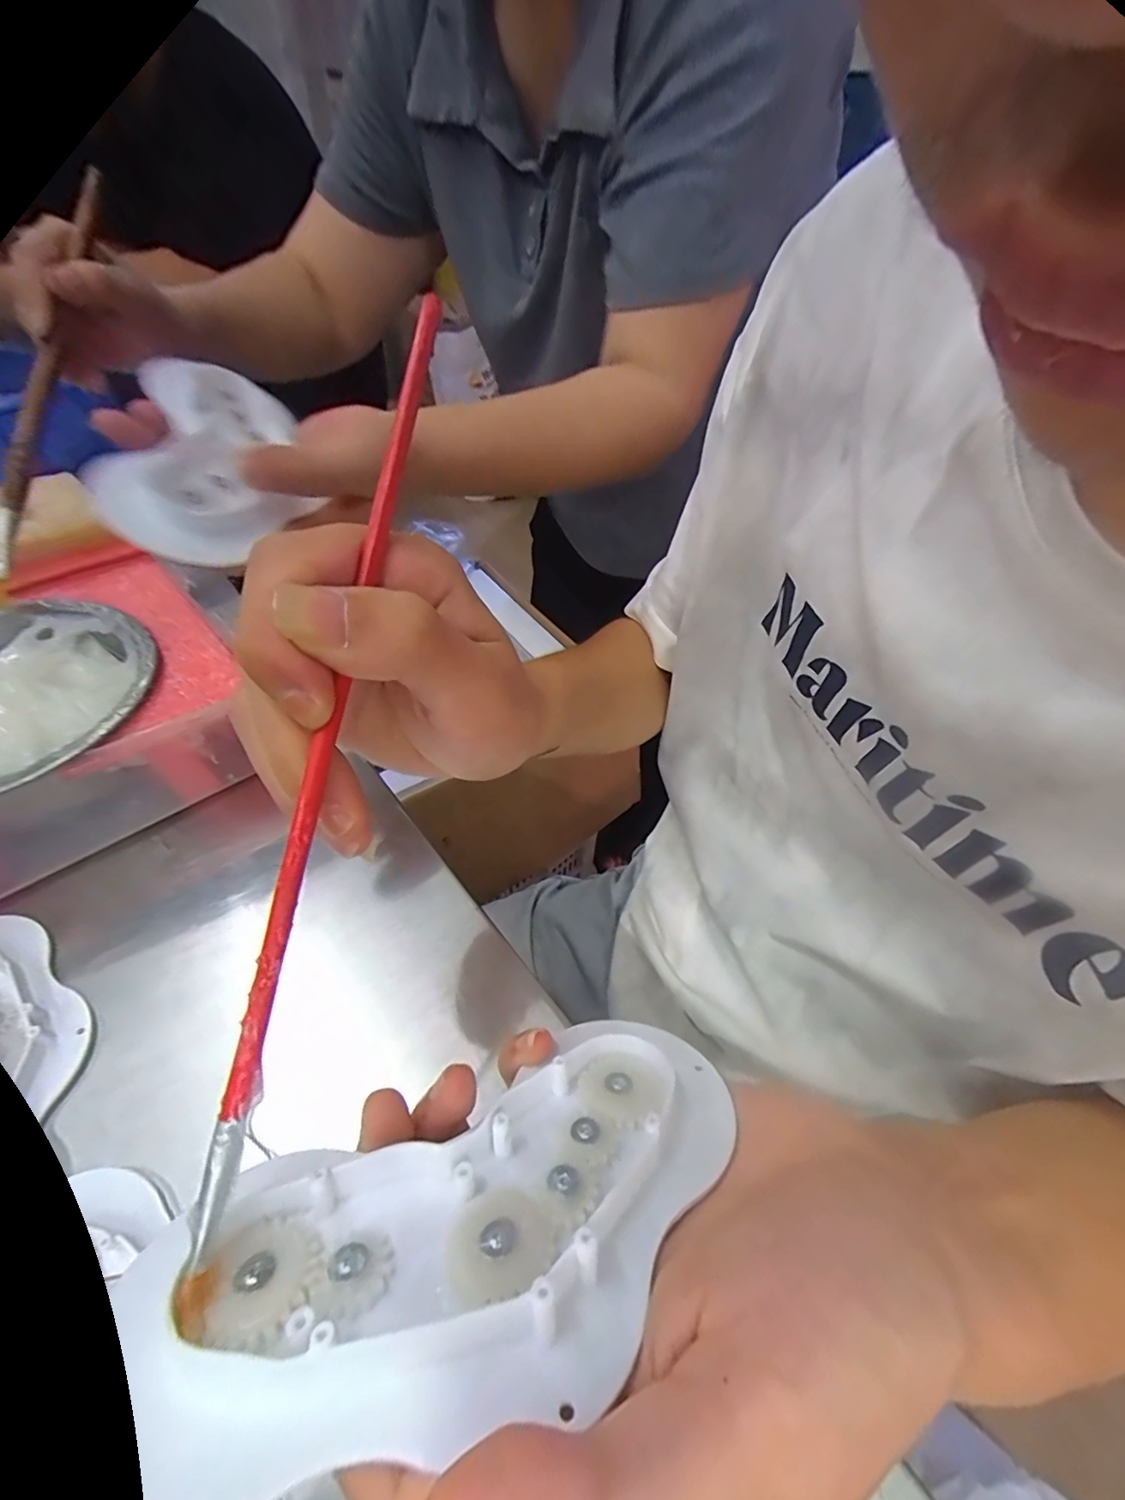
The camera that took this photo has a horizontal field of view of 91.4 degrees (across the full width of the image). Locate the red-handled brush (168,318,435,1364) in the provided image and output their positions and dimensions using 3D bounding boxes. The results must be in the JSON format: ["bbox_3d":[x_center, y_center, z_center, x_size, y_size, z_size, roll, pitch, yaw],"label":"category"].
[{"bbox_3d":[-0.057,-0.006,0.133,0.009,0.008,0.244,9,80,3],"label":"red-handled brush"}]

